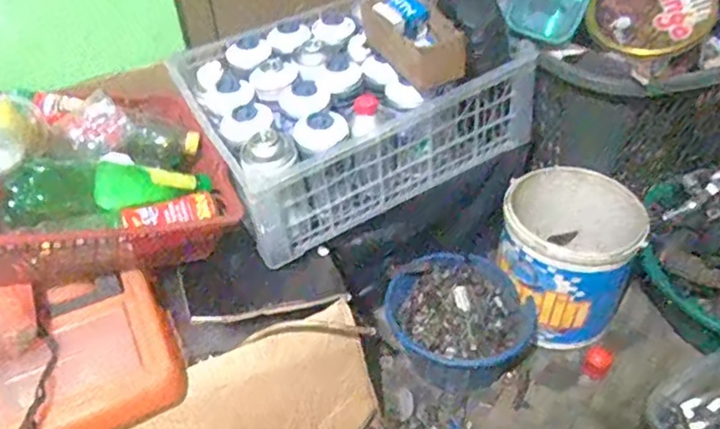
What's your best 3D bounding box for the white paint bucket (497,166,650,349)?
[{"bbox_3d":[0.290,0.056,0.876,0.178,0.177,0.176,-2,41,2],"label":"white paint bucket"}]

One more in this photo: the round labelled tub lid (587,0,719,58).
[{"bbox_3d":[0.370,-0.259,0.781,0.138,0.027,0.134,-6,75,24],"label":"round labelled tub lid"}]

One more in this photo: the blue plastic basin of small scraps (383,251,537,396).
[{"bbox_3d":[0.143,0.151,0.869,0.184,0.100,0.173,-2,41,2],"label":"blue plastic basin of small scraps"}]

